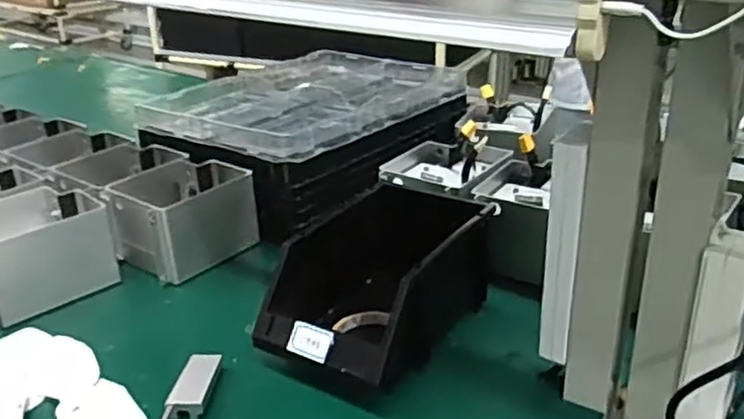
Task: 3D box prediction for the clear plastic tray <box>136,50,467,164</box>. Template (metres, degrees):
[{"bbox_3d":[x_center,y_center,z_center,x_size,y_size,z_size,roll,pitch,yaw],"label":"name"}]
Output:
[{"bbox_3d":[-0.100,-0.202,1.184,0.390,0.044,0.495,16,30,33],"label":"clear plastic tray"}]

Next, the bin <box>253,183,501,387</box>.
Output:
[{"bbox_3d":[0.016,0.077,0.735,0.159,0.126,0.267,16,30,33],"label":"bin"}]

